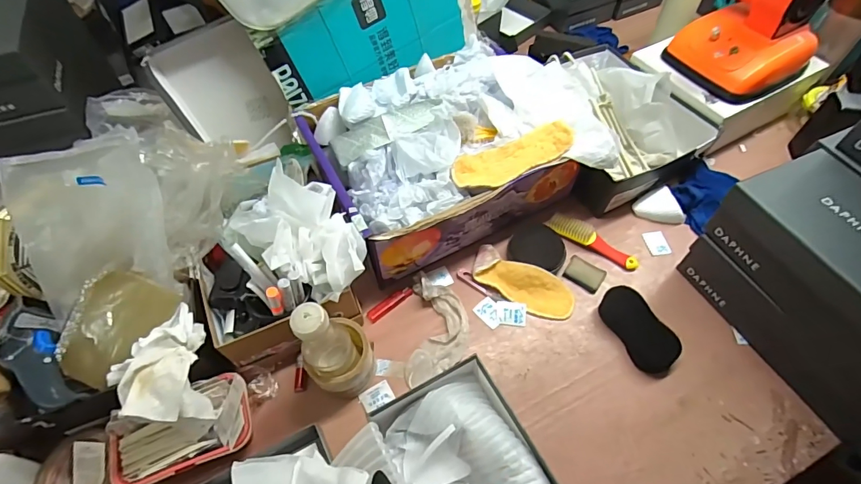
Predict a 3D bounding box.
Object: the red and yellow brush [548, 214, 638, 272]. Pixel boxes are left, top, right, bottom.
[{"bbox_3d":[0.273,-0.003,0.736,0.154,0.028,0.034,26,61,17],"label":"red and yellow brush"}]

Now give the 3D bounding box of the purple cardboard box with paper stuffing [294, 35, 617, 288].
[{"bbox_3d":[0.026,-0.159,0.748,0.417,0.168,0.326,-20,59,-12],"label":"purple cardboard box with paper stuffing"}]

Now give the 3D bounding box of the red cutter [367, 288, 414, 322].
[{"bbox_3d":[-0.064,0.098,0.696,0.080,0.007,0.019,-33,63,-19],"label":"red cutter"}]

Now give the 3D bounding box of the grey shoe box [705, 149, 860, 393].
[{"bbox_3d":[0.531,0.033,0.547,0.173,0.112,0.293,-23,60,-13],"label":"grey shoe box"}]

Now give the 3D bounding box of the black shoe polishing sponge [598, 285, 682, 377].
[{"bbox_3d":[0.308,0.129,0.651,0.056,0.037,0.132,-20,59,-12],"label":"black shoe polishing sponge"}]

